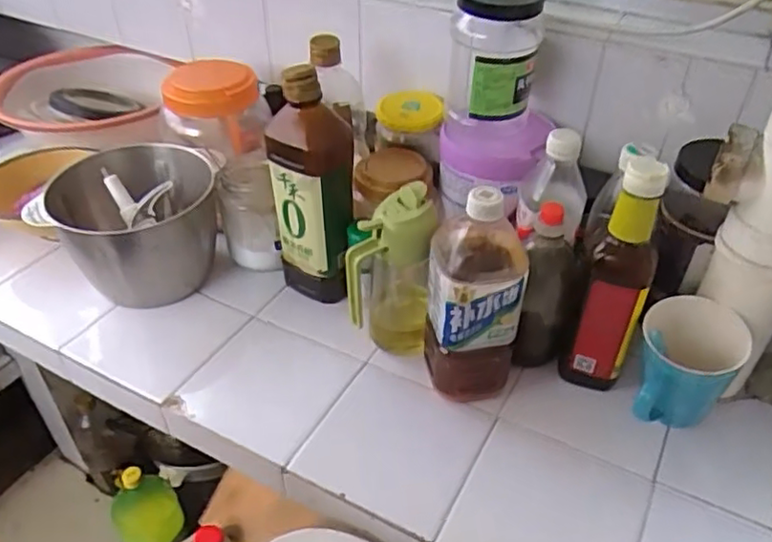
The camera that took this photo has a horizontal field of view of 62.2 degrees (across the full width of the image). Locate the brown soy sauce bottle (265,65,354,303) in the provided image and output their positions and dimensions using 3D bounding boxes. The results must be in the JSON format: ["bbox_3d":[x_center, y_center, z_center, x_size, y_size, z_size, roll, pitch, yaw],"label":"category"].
[{"bbox_3d":[-0.077,-0.091,0.704,0.094,0.280,0.072,19,39,20],"label":"brown soy sauce bottle"}]

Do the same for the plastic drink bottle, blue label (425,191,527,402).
[{"bbox_3d":[0.083,0.020,0.601,0.083,0.213,0.083,6,40,6],"label":"plastic drink bottle, blue label"}]

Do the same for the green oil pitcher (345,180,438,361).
[{"bbox_3d":[0.006,0.005,0.659,0.084,0.190,0.067,5,40,5],"label":"green oil pitcher"}]

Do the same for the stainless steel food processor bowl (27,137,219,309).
[{"bbox_3d":[-0.297,-0.044,0.765,0.178,0.142,0.180,0,40,0],"label":"stainless steel food processor bowl"}]

